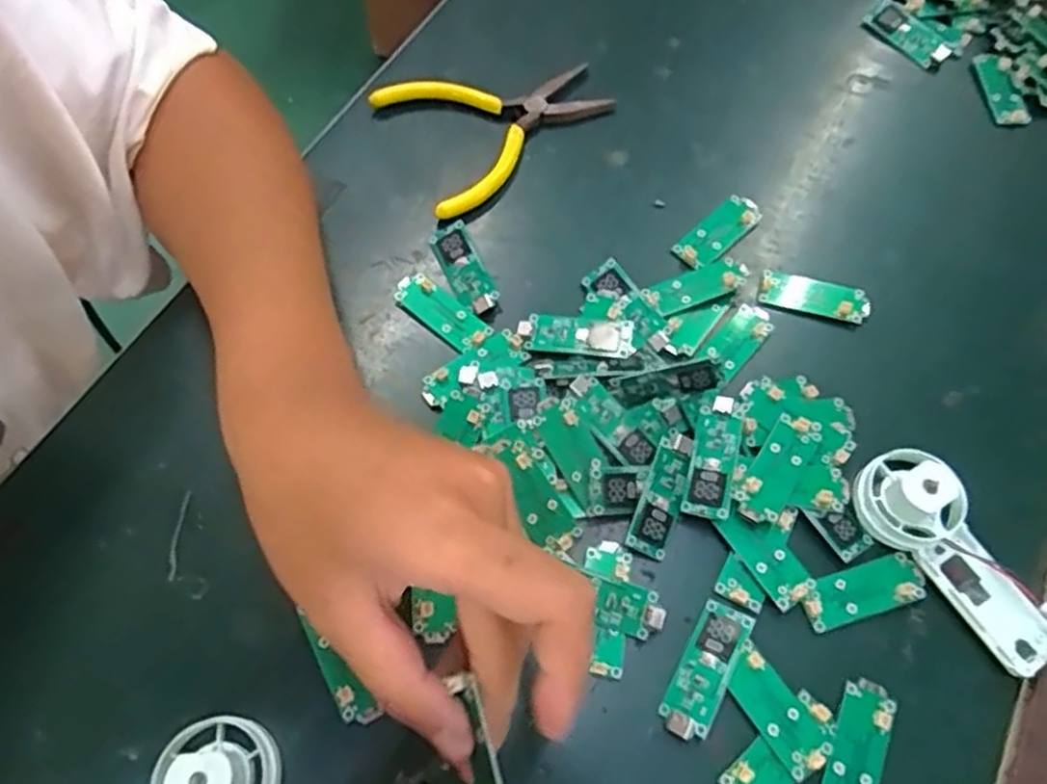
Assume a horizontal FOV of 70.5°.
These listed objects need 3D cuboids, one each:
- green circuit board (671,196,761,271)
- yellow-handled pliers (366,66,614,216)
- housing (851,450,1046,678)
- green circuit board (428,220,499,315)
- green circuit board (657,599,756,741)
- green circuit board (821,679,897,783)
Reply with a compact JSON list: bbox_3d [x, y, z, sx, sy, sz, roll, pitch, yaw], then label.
[{"bbox_3d":[0.098,-0.082,0.374,0.050,0.005,0.020,-39,71,-17],"label":"green circuit board"},{"bbox_3d":[-0.012,-0.147,0.401,0.114,0.015,0.085,-25,67,-12],"label":"yellow-handled pliers"},{"bbox_3d":[0.171,0.065,0.290,0.033,0.030,0.093,-30,69,-14],"label":"housing"},{"bbox_3d":[-0.029,-0.060,0.359,0.018,0.007,0.051,-23,67,-11],"label":"green circuit board"},{"bbox_3d":[0.070,0.107,0.284,0.019,0.005,0.052,27,67,12],"label":"green circuit board"},{"bbox_3d":[0.123,0.133,0.273,0.020,0.004,0.051,24,67,10],"label":"green circuit board"}]

